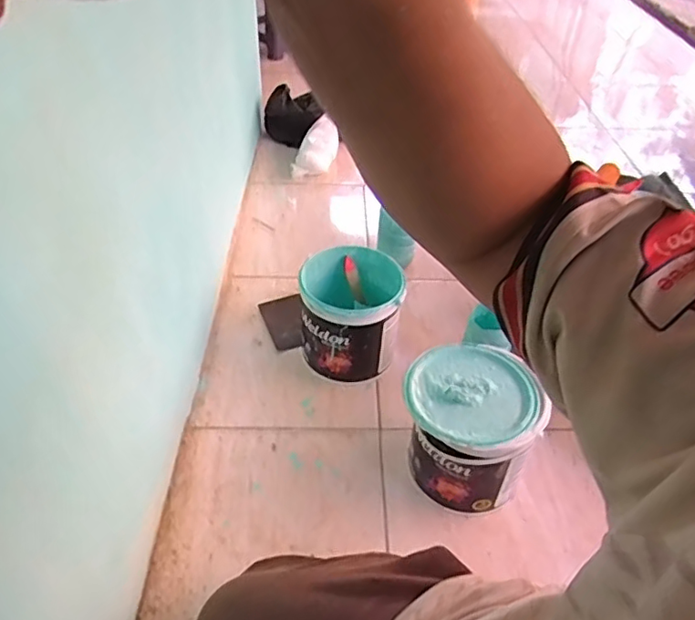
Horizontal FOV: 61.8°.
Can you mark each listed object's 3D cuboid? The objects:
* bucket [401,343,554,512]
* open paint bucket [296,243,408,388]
[{"bbox_3d":[0.151,0.176,0.800,0.152,0.181,0.143,2,42,-1],"label":"bucket"},{"bbox_3d":[0.001,0.024,0.973,0.160,0.163,0.146,2,42,-1],"label":"open paint bucket"}]

